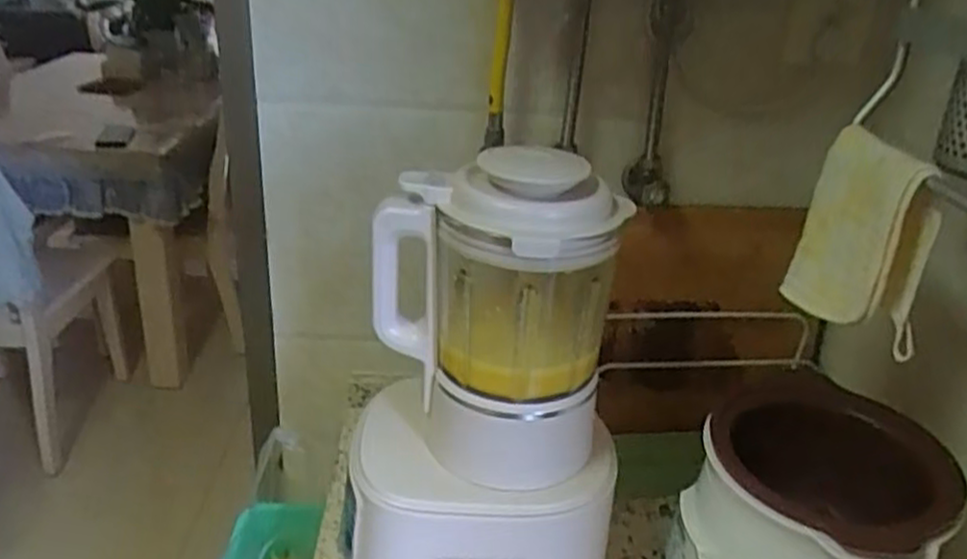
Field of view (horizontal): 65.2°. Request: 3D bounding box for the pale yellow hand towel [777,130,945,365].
[{"bbox_3d":[0.294,-0.034,0.591,0.045,0.154,0.116,4,19,-16],"label":"pale yellow hand towel"}]

